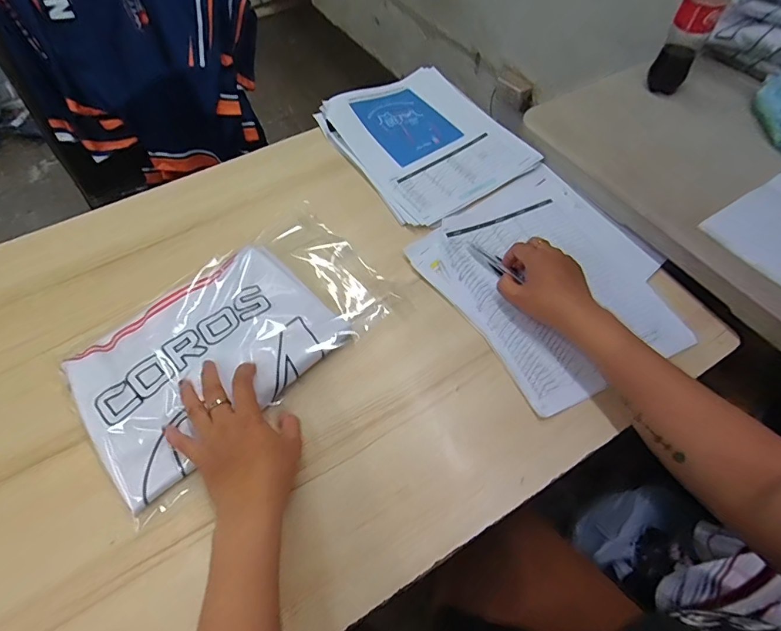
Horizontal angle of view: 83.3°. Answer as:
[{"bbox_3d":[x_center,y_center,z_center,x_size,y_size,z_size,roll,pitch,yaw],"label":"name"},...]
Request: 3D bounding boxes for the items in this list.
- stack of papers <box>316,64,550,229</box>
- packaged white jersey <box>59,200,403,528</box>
[{"bbox_3d":[0.052,-0.273,0.671,0.235,0.021,0.284,-30,65,-16],"label":"stack of papers"},{"bbox_3d":[-0.177,0.018,0.500,0.348,0.039,0.213,-38,63,-21],"label":"packaged white jersey"}]

